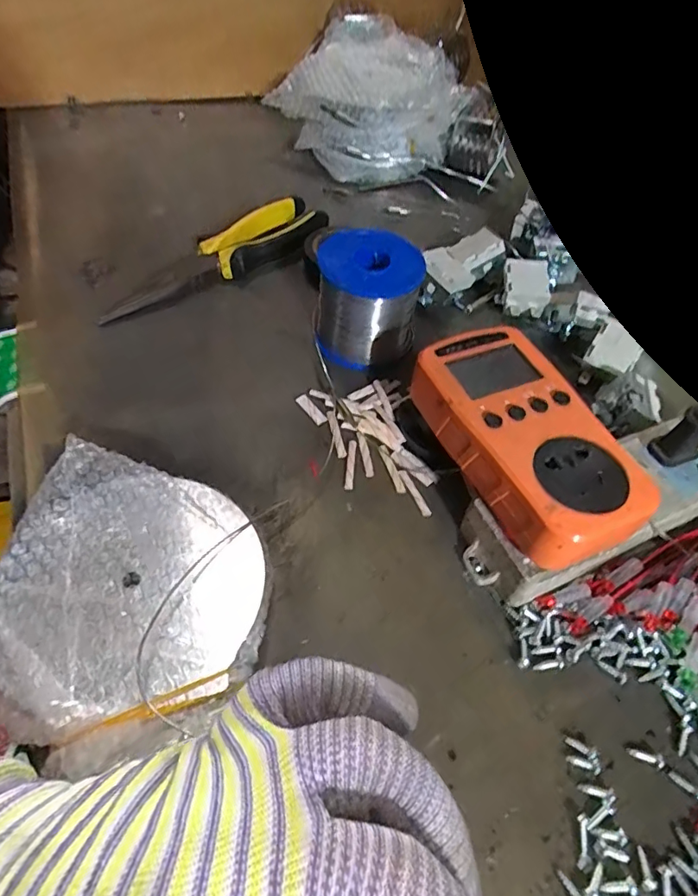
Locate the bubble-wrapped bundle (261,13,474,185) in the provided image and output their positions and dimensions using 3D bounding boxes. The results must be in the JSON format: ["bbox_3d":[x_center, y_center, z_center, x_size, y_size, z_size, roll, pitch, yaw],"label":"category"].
[{"bbox_3d":[0.019,-0.341,0.518,0.189,0.069,0.176,-9,56,-12],"label":"bubble-wrapped bundle"}]

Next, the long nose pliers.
[{"bbox_3d":[-0.100,-0.147,0.397,0.189,0.015,0.052,-29,62,-23],"label":"long nose pliers"}]

